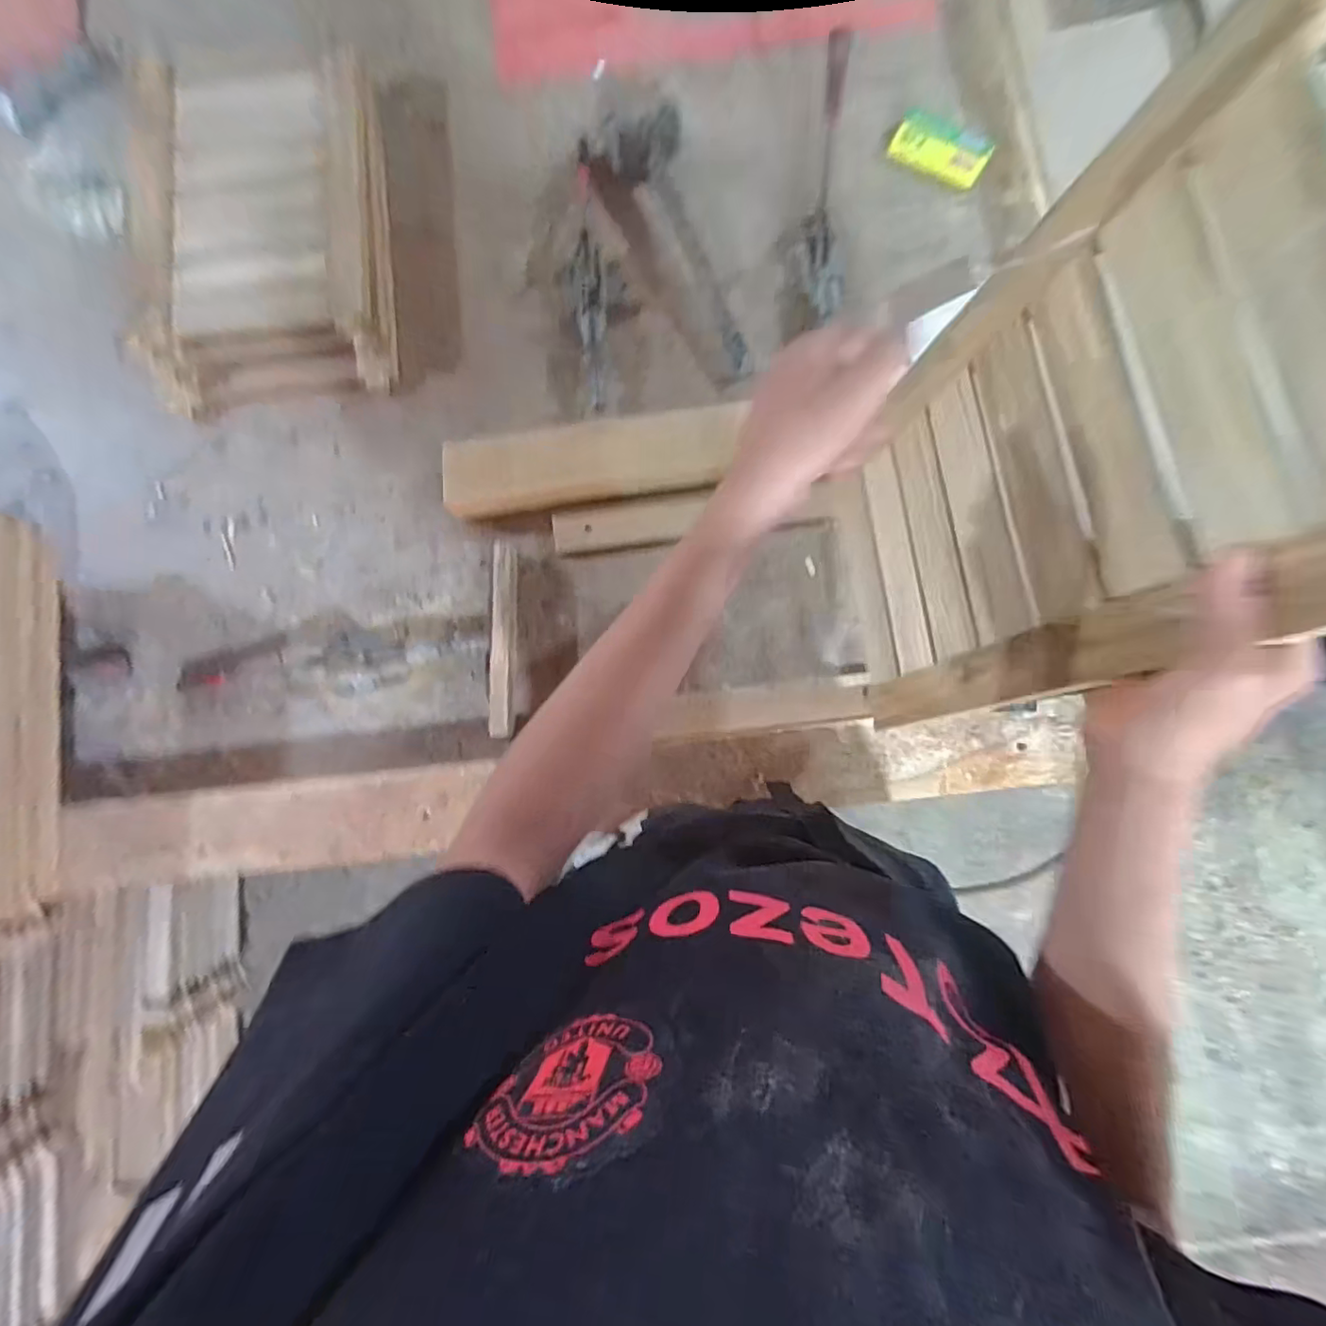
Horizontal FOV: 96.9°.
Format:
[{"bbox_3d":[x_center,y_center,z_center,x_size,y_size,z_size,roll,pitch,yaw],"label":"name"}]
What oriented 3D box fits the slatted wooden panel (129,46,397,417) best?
[{"bbox_3d":[-0.511,-0.591,0.756,0.297,0.066,0.478,-4,84,2],"label":"slatted wooden panel"}]

